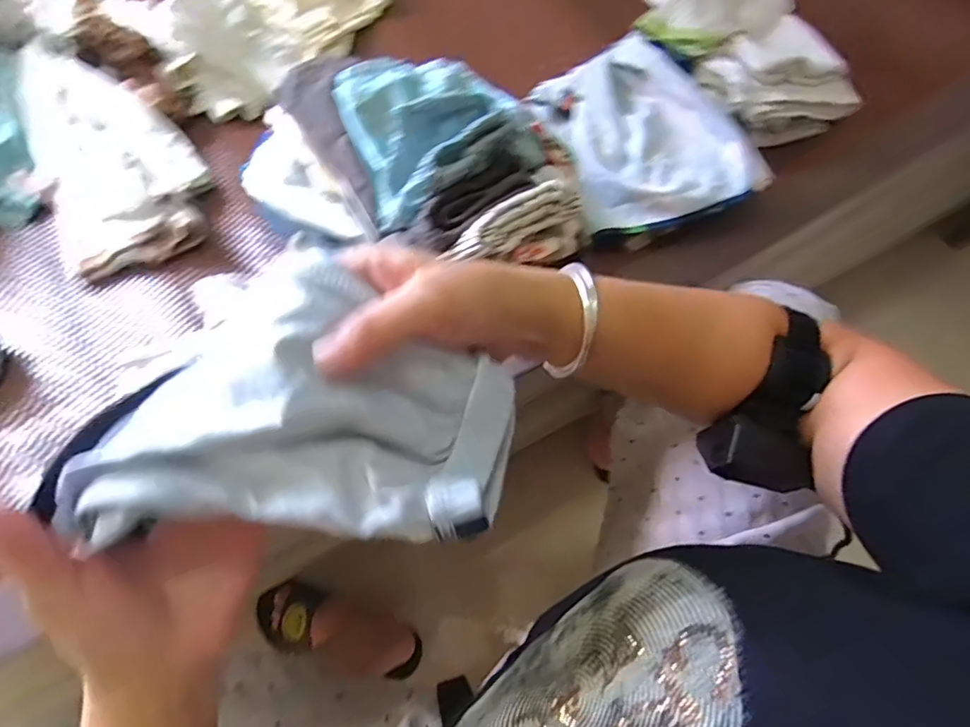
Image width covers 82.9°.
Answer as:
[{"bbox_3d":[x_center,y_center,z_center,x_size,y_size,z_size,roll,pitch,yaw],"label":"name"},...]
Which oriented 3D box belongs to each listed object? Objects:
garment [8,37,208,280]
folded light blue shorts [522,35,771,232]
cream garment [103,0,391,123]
[{"bbox_3d":[-0.396,-0.215,0.560,0.148,0.041,0.306,-37,68,-17],"label":"garment"},{"bbox_3d":[0.152,-0.225,0.531,0.164,0.047,0.211,-17,64,-8],"label":"folded light blue shorts"},{"bbox_3d":[-0.251,-0.474,0.675,0.245,0.067,0.404,37,69,18],"label":"cream garment"}]

